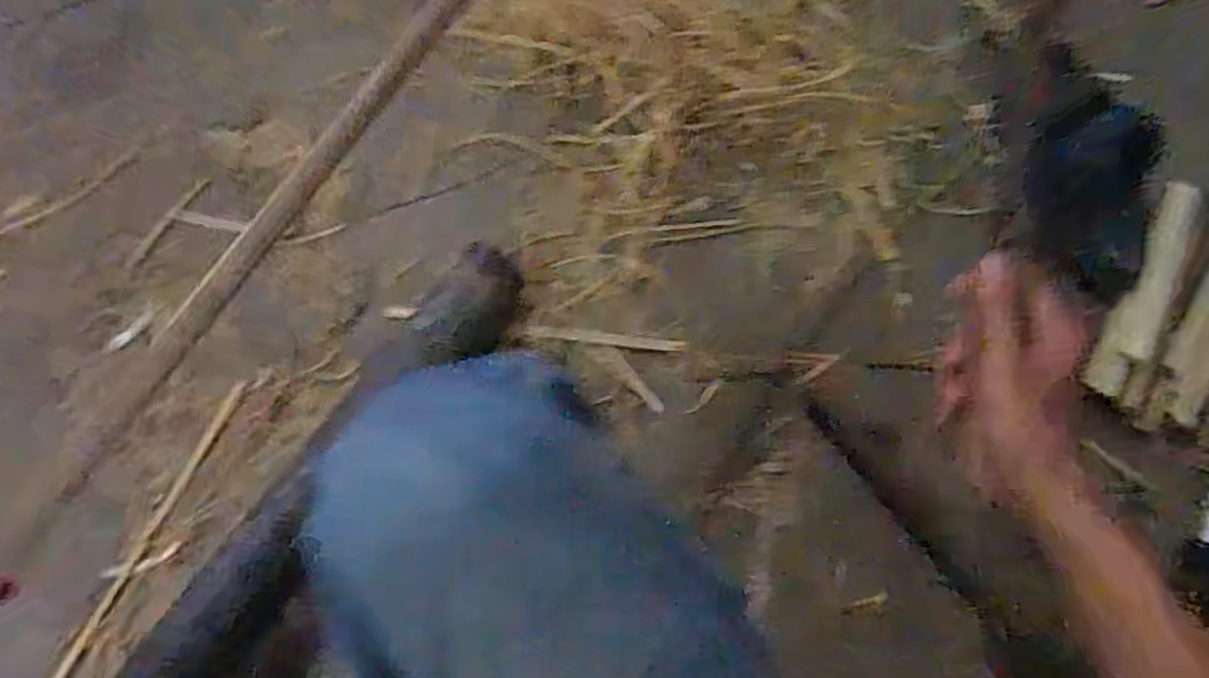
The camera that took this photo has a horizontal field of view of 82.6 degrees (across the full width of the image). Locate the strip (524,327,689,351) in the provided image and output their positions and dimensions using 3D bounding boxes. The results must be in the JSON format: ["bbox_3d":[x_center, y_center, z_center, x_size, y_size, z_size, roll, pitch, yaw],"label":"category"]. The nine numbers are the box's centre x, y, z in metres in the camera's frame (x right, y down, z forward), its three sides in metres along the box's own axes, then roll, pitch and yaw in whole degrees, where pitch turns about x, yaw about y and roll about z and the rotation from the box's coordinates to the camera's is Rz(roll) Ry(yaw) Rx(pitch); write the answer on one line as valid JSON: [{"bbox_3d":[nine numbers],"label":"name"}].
[{"bbox_3d":[0.003,0.000,0.651,0.151,0.005,0.013,6,66,-7],"label":"strip"}]

